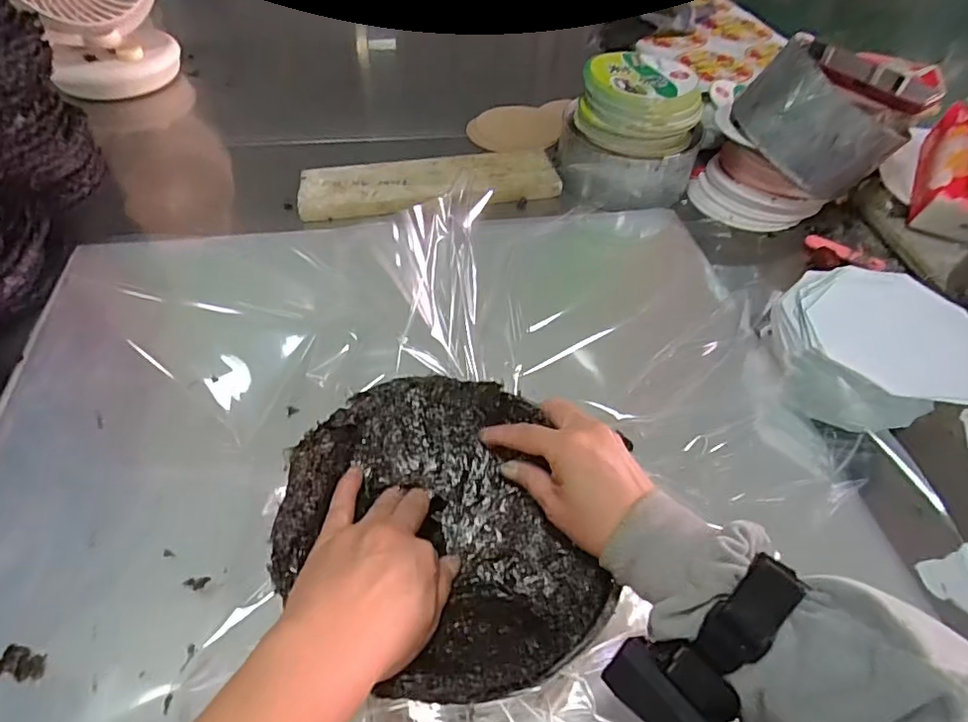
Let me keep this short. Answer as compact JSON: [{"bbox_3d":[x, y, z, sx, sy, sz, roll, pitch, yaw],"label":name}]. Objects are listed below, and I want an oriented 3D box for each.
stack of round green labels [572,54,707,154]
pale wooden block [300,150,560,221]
[{"bbox_3d":[0.197,-0.314,0.746,0.152,0.114,0.157,13,51,9],"label":"stack of round green labels"},{"bbox_3d":[-0.071,-0.236,0.762,0.333,0.021,0.105,-9,51,-10],"label":"pale wooden block"}]

